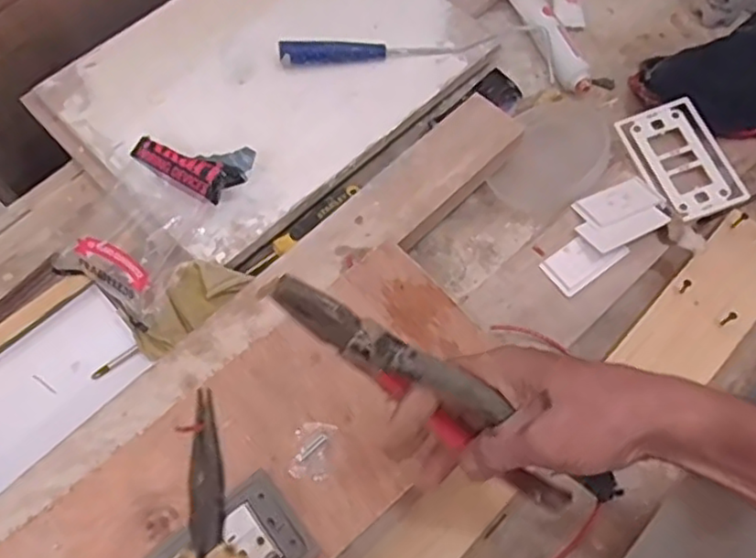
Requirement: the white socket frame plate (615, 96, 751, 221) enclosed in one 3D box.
[{"bbox_3d":[0.289,-0.117,0.634,0.077,0.018,0.121,-16,68,-8],"label":"white socket frame plate"}]

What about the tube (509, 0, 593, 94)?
[{"bbox_3d":[0.196,-0.269,0.743,0.047,0.035,0.158,-22,69,-11],"label":"tube"}]

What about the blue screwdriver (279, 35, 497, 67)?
[{"bbox_3d":[0.012,-0.238,0.690,0.224,0.019,0.029,-7,67,-4],"label":"blue screwdriver"}]

